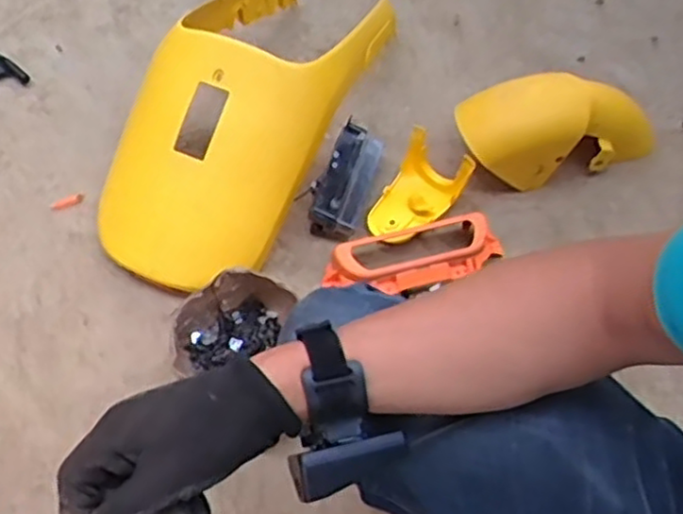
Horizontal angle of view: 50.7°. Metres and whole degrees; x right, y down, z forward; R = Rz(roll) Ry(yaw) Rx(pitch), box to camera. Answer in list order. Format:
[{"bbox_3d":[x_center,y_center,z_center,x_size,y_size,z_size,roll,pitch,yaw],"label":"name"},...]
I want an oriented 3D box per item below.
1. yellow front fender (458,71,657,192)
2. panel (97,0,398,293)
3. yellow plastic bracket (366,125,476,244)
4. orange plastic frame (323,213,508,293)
[{"bbox_3d":[0.353,-0.207,1.154,0.323,0.145,0.124,-15,58,-11],"label":"yellow front fender"},{"bbox_3d":[-0.119,-0.251,1.114,0.277,0.244,0.630,18,58,11],"label":"panel"},{"bbox_3d":[0.109,-0.097,1.094,0.113,0.083,0.158,36,63,21],"label":"yellow plastic bracket"},{"bbox_3d":[0.106,-0.002,1.042,0.267,0.045,0.097,-13,57,-9],"label":"orange plastic frame"}]

